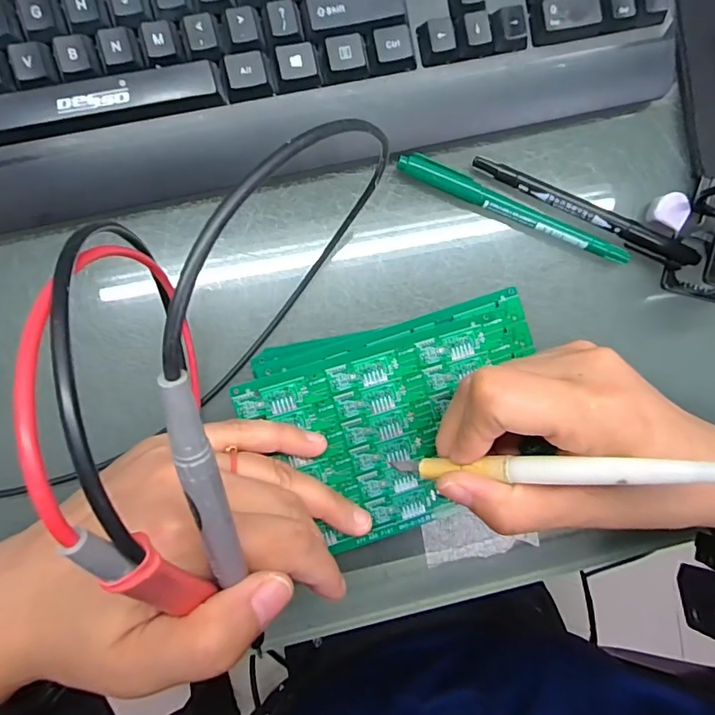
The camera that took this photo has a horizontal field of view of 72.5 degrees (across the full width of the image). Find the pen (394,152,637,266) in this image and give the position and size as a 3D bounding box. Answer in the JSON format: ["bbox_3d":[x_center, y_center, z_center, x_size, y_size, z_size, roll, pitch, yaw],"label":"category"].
[{"bbox_3d":[0.088,-0.082,0.271,0.138,0.012,0.014,20,88,-7],"label":"pen"}]

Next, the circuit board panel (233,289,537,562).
[{"bbox_3d":[0.025,0.033,0.228,0.136,0.004,0.087,-19,93,-6],"label":"circuit board panel"}]

